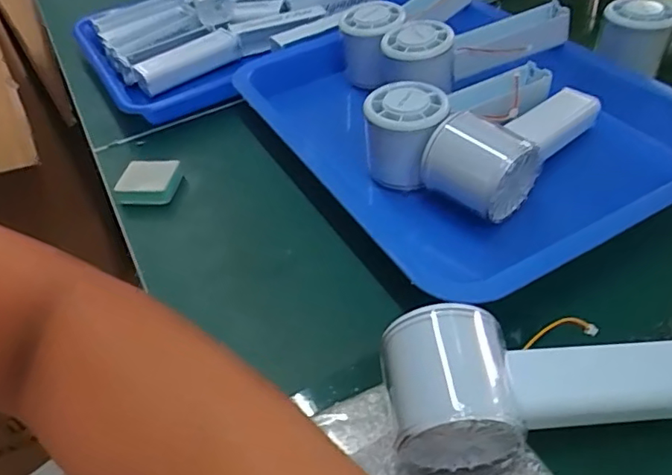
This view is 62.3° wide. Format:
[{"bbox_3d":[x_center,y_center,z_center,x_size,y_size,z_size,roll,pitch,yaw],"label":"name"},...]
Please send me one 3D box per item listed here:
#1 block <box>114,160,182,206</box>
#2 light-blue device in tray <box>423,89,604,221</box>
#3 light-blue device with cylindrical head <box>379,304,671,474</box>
[{"bbox_3d":[-0.143,-0.041,0.428,0.049,0.017,0.040,1,44,7],"label":"block"},{"bbox_3d":[0.127,-0.070,0.393,0.065,0.056,0.150,29,54,31],"label":"light-blue device in tray"},{"bbox_3d":[0.099,0.070,0.257,0.149,0.067,0.050,-5,44,1],"label":"light-blue device with cylindrical head"}]

